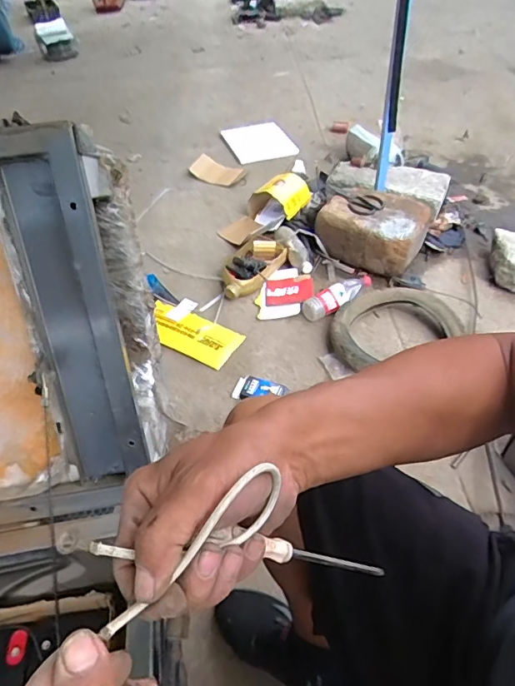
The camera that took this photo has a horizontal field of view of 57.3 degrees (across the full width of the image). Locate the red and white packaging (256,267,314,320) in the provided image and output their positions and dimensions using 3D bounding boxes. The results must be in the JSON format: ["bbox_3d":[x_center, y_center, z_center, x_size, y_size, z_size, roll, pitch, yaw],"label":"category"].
[{"bbox_3d":[0.088,-0.167,1.512,0.172,0.066,0.192,1,46,4],"label":"red and white packaging"}]

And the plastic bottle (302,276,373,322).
[{"bbox_3d":[0.246,-0.143,1.430,0.232,0.057,0.067,-29,48,6],"label":"plastic bottle"}]

